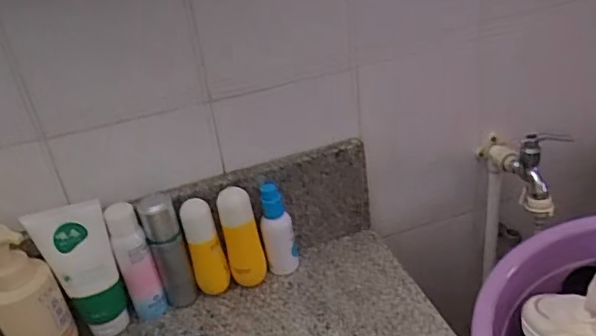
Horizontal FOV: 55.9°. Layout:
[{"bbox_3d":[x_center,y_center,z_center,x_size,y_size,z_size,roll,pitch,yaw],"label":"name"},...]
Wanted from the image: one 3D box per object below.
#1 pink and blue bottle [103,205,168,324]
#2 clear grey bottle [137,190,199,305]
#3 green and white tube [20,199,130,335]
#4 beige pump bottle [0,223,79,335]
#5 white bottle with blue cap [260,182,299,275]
[{"bbox_3d":[-0.210,0.122,0.729,0.045,0.156,0.036,-17,33,-16],"label":"pink and blue bottle"},{"bbox_3d":[-0.171,0.110,0.744,0.044,0.167,0.045,-19,34,-18],"label":"clear grey bottle"},{"bbox_3d":[-0.267,0.132,0.704,0.080,0.189,0.039,-19,34,-19],"label":"green and white tube"},{"bbox_3d":[-0.323,0.158,0.668,0.077,0.188,0.058,-28,38,-31],"label":"beige pump bottle"},{"bbox_3d":[-0.028,0.084,0.782,0.046,0.134,0.046,-8,32,-2],"label":"white bottle with blue cap"}]

